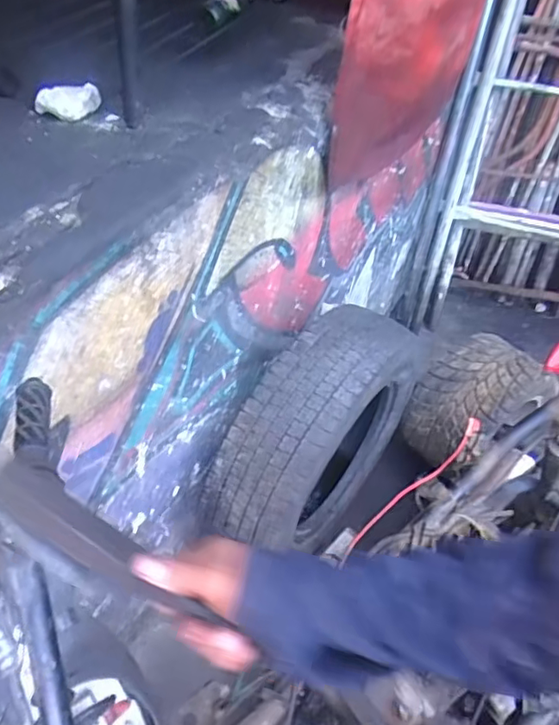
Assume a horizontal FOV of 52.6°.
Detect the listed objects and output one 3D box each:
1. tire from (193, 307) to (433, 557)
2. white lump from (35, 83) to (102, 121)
[{"bbox_3d":[0.084,0.200,1.291,0.189,0.573,0.582,30,51,24],"label":"tire"},{"bbox_3d":[-0.349,-0.432,0.932,0.108,0.036,0.052,-15,48,-17],"label":"white lump"}]

